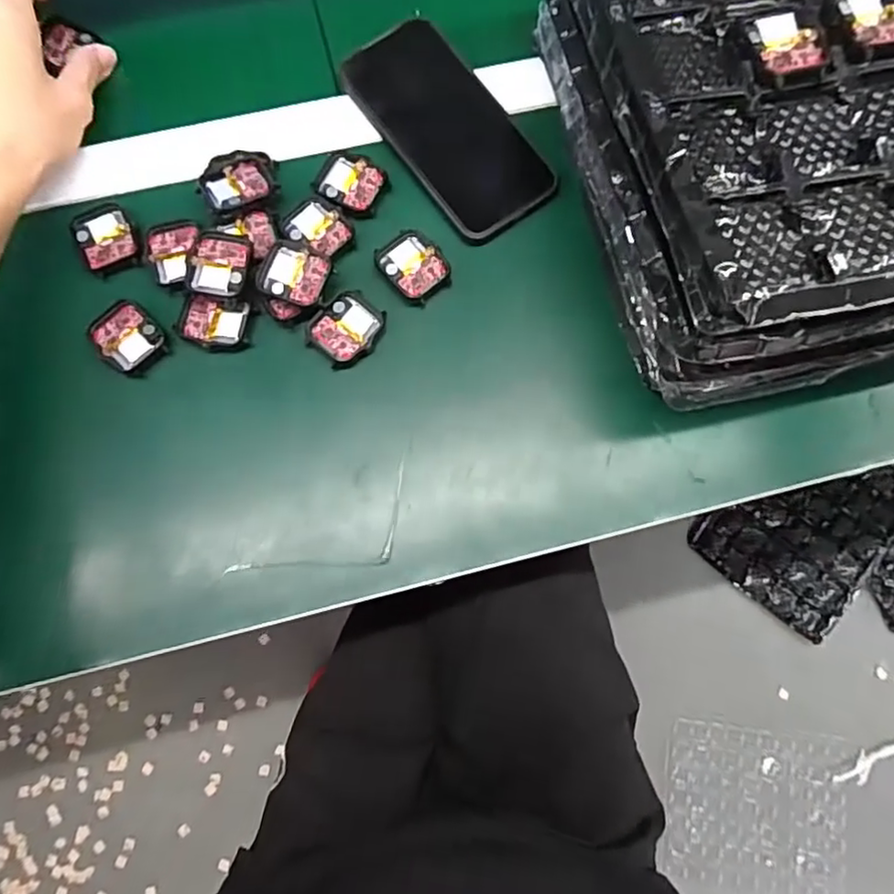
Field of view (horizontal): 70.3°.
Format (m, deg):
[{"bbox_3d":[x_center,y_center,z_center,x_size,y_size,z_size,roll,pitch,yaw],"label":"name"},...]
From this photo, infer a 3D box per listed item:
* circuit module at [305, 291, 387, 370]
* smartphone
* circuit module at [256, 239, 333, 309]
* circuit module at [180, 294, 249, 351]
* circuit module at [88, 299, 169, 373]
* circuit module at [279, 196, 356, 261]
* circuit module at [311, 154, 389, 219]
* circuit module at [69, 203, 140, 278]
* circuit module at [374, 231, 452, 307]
[{"bbox_3d":[-0.064,-0.075,0.401,0.037,0.004,0.045,41,79,8],"label":"circuit module"},{"bbox_3d":[0.001,-0.213,0.428,0.078,0.009,0.154,-37,89,-7],"label":"smartphone"},{"bbox_3d":[-0.095,-0.108,0.401,0.042,0.013,0.036,23,77,4],"label":"circuit module"},{"bbox_3d":[-0.146,-0.078,0.399,0.041,0.009,0.033,3,76,0],"label":"circuit module"},{"bbox_3d":[-0.198,-0.069,0.395,0.036,0.007,0.040,-42,81,-10],"label":"circuit module"},{"bbox_3d":[-0.083,-0.142,0.411,0.043,0.006,0.034,33,78,6],"label":"circuit module"},{"bbox_3d":[-0.064,-0.175,0.420,0.043,0.004,0.036,27,77,5],"label":"circuit module"},{"bbox_3d":[-0.218,-0.136,0.407,0.036,0.009,0.046,-20,78,-6],"label":"circuit module"},{"bbox_3d":[-0.022,-0.118,0.411,0.038,0.004,0.048,-39,80,-10],"label":"circuit module"}]

